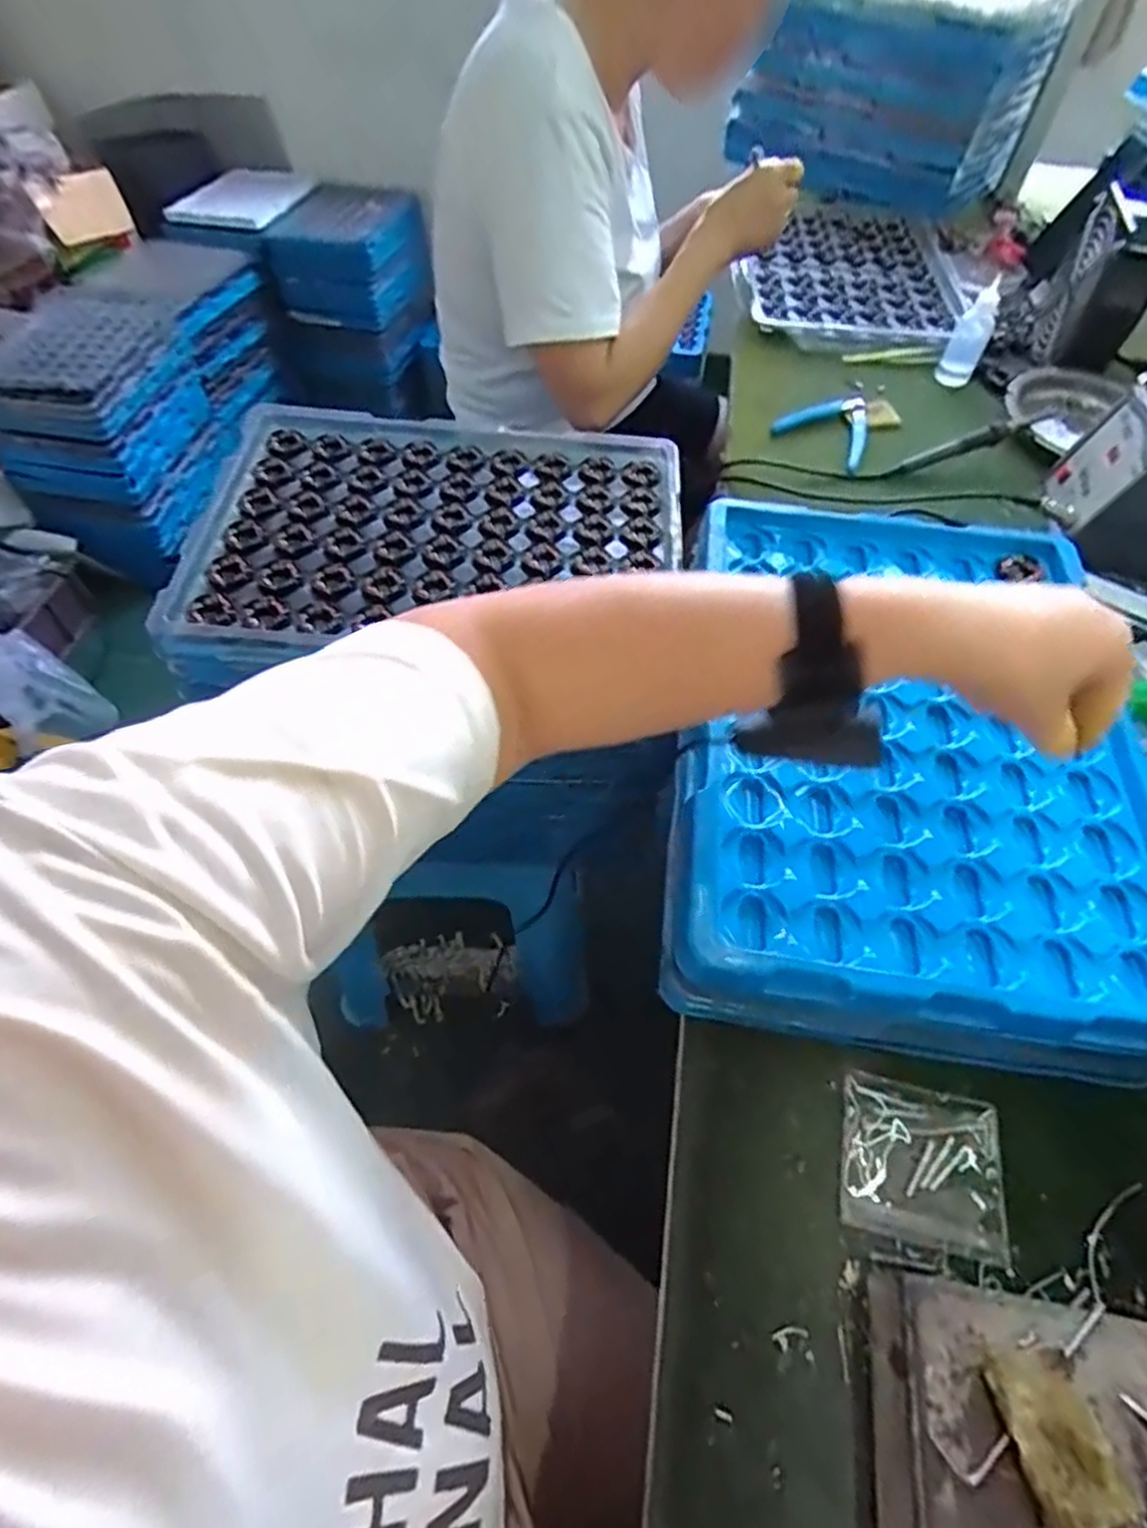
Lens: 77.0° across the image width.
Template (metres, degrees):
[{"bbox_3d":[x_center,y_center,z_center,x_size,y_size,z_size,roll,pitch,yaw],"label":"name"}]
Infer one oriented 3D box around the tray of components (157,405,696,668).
[{"bbox_3d":[-0.105,-0.196,0.575,0.375,0.026,0.266,0,55,-2],"label":"tray of components"}]

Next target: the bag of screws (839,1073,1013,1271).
[{"bbox_3d":[0.176,0.202,0.365,0.079,0.004,0.071,12,56,7],"label":"bag of screws"}]

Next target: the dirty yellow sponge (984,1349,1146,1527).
[{"bbox_3d":[0.180,0.251,0.268,0.035,0.010,0.051,-15,57,-12],"label":"dirty yellow sponge"}]

